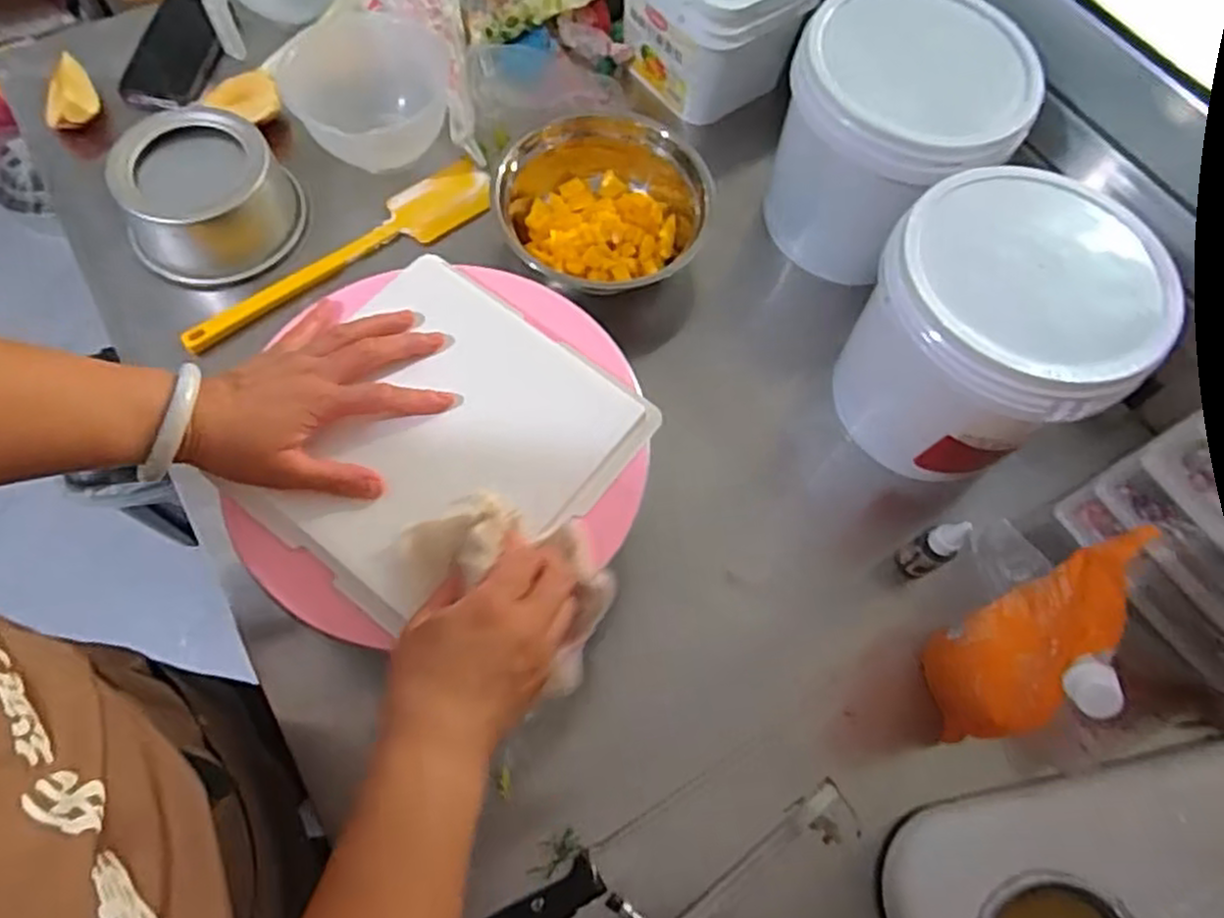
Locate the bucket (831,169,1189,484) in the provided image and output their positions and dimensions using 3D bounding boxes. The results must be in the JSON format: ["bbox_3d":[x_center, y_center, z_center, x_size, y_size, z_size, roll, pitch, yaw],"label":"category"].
[{"bbox_3d":[0.305,-0.103,0.629,0.185,0.187,0.186,1,66,-2],"label":"bucket"}]

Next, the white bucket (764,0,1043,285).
[{"bbox_3d":[0.263,-0.297,0.721,0.184,0.190,0.182,1,66,-2],"label":"white bucket"}]

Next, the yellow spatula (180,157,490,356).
[{"bbox_3d":[-0.255,-0.197,0.723,0.323,0.023,0.068,-37,72,-17],"label":"yellow spatula"}]

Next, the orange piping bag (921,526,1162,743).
[{"bbox_3d":[0.280,0.126,0.525,0.049,0.188,0.126,22,67,7],"label":"orange piping bag"}]

